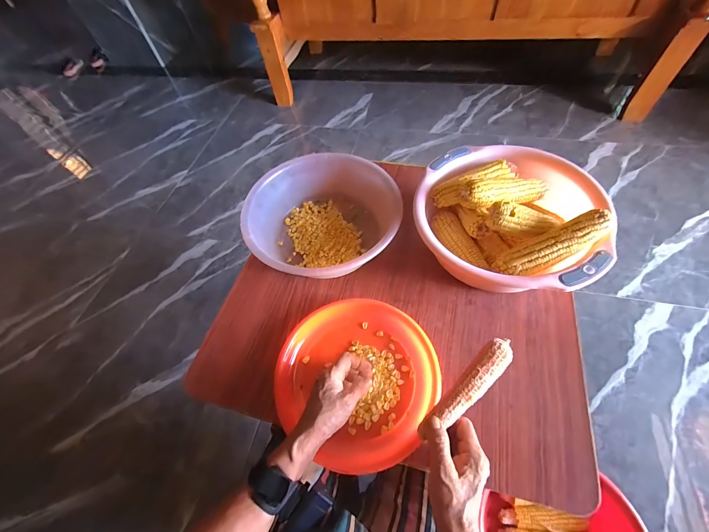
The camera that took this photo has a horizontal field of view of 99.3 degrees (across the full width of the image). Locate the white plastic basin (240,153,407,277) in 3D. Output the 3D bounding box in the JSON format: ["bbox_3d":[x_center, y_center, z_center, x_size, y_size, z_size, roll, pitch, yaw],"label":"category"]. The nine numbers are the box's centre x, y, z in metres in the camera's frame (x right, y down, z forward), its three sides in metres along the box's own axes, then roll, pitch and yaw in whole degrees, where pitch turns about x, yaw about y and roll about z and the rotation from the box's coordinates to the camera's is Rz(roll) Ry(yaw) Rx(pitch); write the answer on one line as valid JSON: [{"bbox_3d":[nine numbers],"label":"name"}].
[{"bbox_3d":[-0.061,-0.086,0.570,0.262,0.096,0.268,-2,58,4],"label":"white plastic basin"}]

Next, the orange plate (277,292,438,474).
[{"bbox_3d":[0.001,0.158,0.452,0.230,0.036,0.230,-2,58,4],"label":"orange plate"}]

